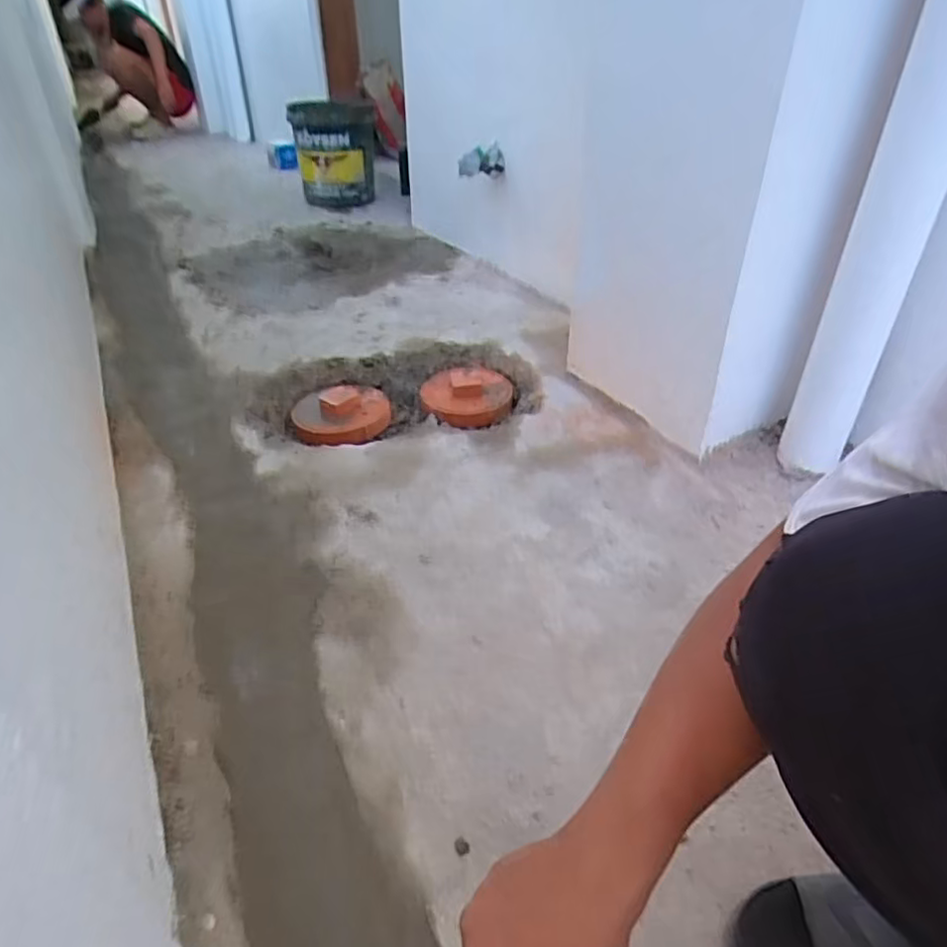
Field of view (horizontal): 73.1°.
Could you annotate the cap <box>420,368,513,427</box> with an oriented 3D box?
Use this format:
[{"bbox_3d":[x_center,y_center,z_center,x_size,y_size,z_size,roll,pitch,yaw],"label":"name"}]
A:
[{"bbox_3d":[-0.015,-0.150,1.197,0.172,0.047,0.141,1,37,5],"label":"cap"}]

